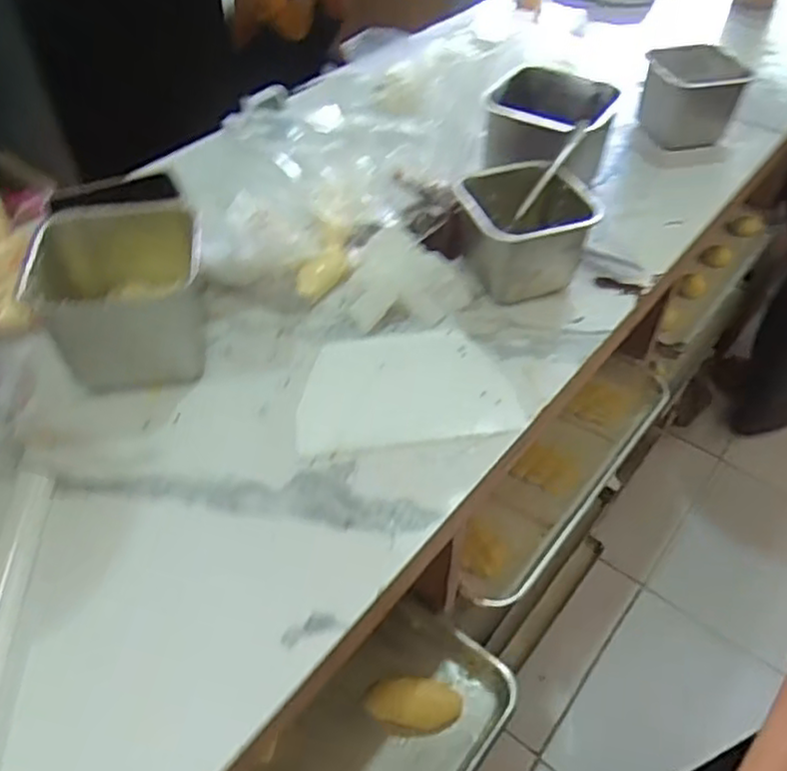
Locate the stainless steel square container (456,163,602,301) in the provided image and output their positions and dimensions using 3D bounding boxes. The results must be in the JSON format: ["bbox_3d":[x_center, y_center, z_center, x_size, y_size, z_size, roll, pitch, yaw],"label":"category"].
[{"bbox_3d":[0.132,-0.149,0.672,0.128,0.093,0.115,-11,48,-10],"label":"stainless steel square container"}]

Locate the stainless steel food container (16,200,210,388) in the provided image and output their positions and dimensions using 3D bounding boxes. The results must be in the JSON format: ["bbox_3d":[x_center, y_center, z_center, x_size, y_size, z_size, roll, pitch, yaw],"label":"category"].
[{"bbox_3d":[-0.232,-0.071,0.589,0.134,0.113,0.137,-14,49,-12],"label":"stainless steel food container"}]

